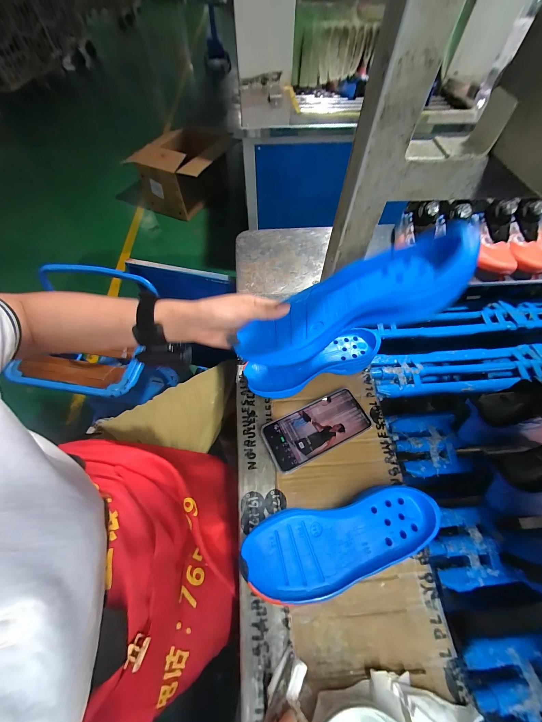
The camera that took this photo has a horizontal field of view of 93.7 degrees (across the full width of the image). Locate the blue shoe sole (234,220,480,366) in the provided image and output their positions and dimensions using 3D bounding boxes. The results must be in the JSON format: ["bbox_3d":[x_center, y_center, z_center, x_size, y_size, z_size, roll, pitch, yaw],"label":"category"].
[{"bbox_3d":[0.070,-0.057,0.262,0.240,0.024,0.087,-22,56,23],"label":"blue shoe sole"}]

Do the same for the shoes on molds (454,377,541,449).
[{"bbox_3d":[0.422,0.092,0.413,0.220,0.110,0.087,-8,59,-5],"label":"shoes on molds"}]

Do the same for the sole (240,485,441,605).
[{"bbox_3d":[0.087,0.223,0.314,0.241,0.038,0.090,-11,60,-7],"label":"sole"}]

